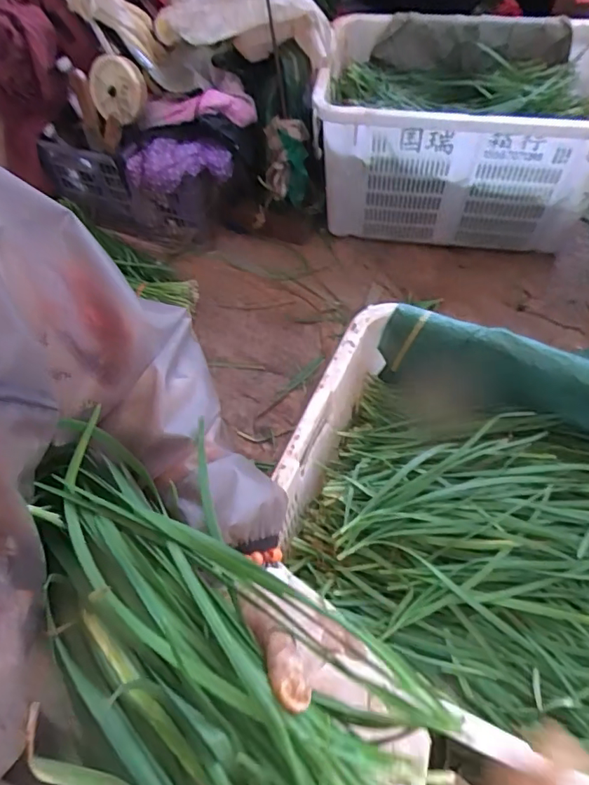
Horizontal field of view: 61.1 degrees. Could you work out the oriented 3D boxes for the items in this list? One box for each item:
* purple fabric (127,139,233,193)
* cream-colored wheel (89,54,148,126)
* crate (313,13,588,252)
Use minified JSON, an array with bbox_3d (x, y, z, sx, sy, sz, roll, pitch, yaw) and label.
[{"bbox_3d":[-0.254,-0.503,1.115,0.232,0.087,0.080,-10,58,-5],"label":"purple fabric"},{"bbox_3d":[-0.370,-0.632,1.045,0.118,0.123,0.031,50,36,-13],"label":"cream-colored wheel"},{"bbox_3d":[0.414,-0.629,1.246,0.656,0.373,0.440,5,58,5],"label":"crate"}]

